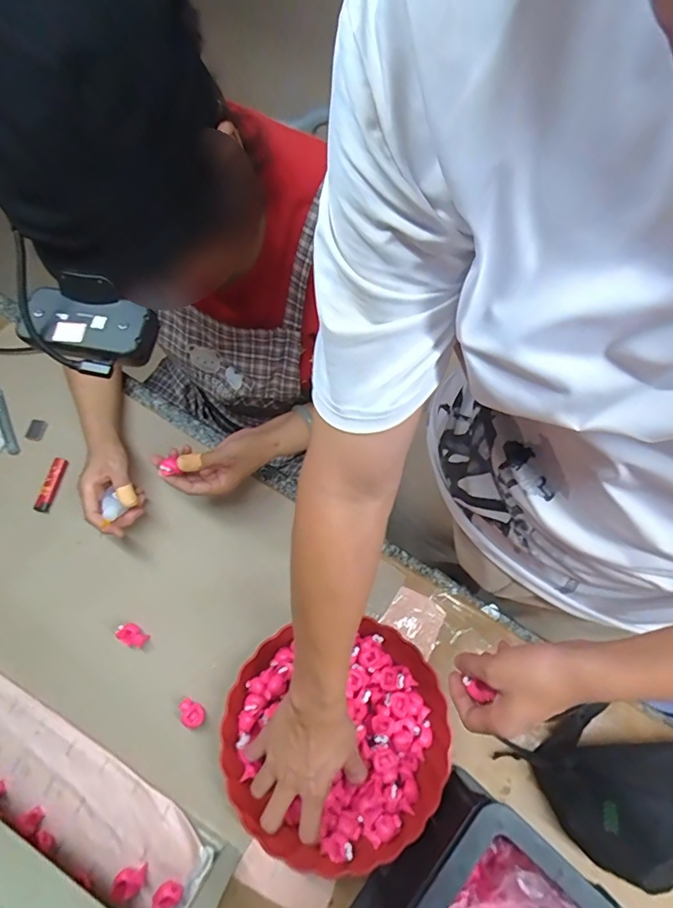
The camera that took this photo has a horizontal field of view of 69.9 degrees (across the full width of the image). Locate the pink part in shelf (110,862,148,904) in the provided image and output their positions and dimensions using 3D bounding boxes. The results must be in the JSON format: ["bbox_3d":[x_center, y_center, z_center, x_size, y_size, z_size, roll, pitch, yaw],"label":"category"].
[{"bbox_3d":[-0.214,0.443,0.499,0.034,0.017,0.025,-36,73,-13],"label":"pink part in shelf"}]

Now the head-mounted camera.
[{"bbox_3d":[-0.196,-0.097,0.377,0.101,0.024,0.052,11,69,4],"label":"head-mounted camera"}]

